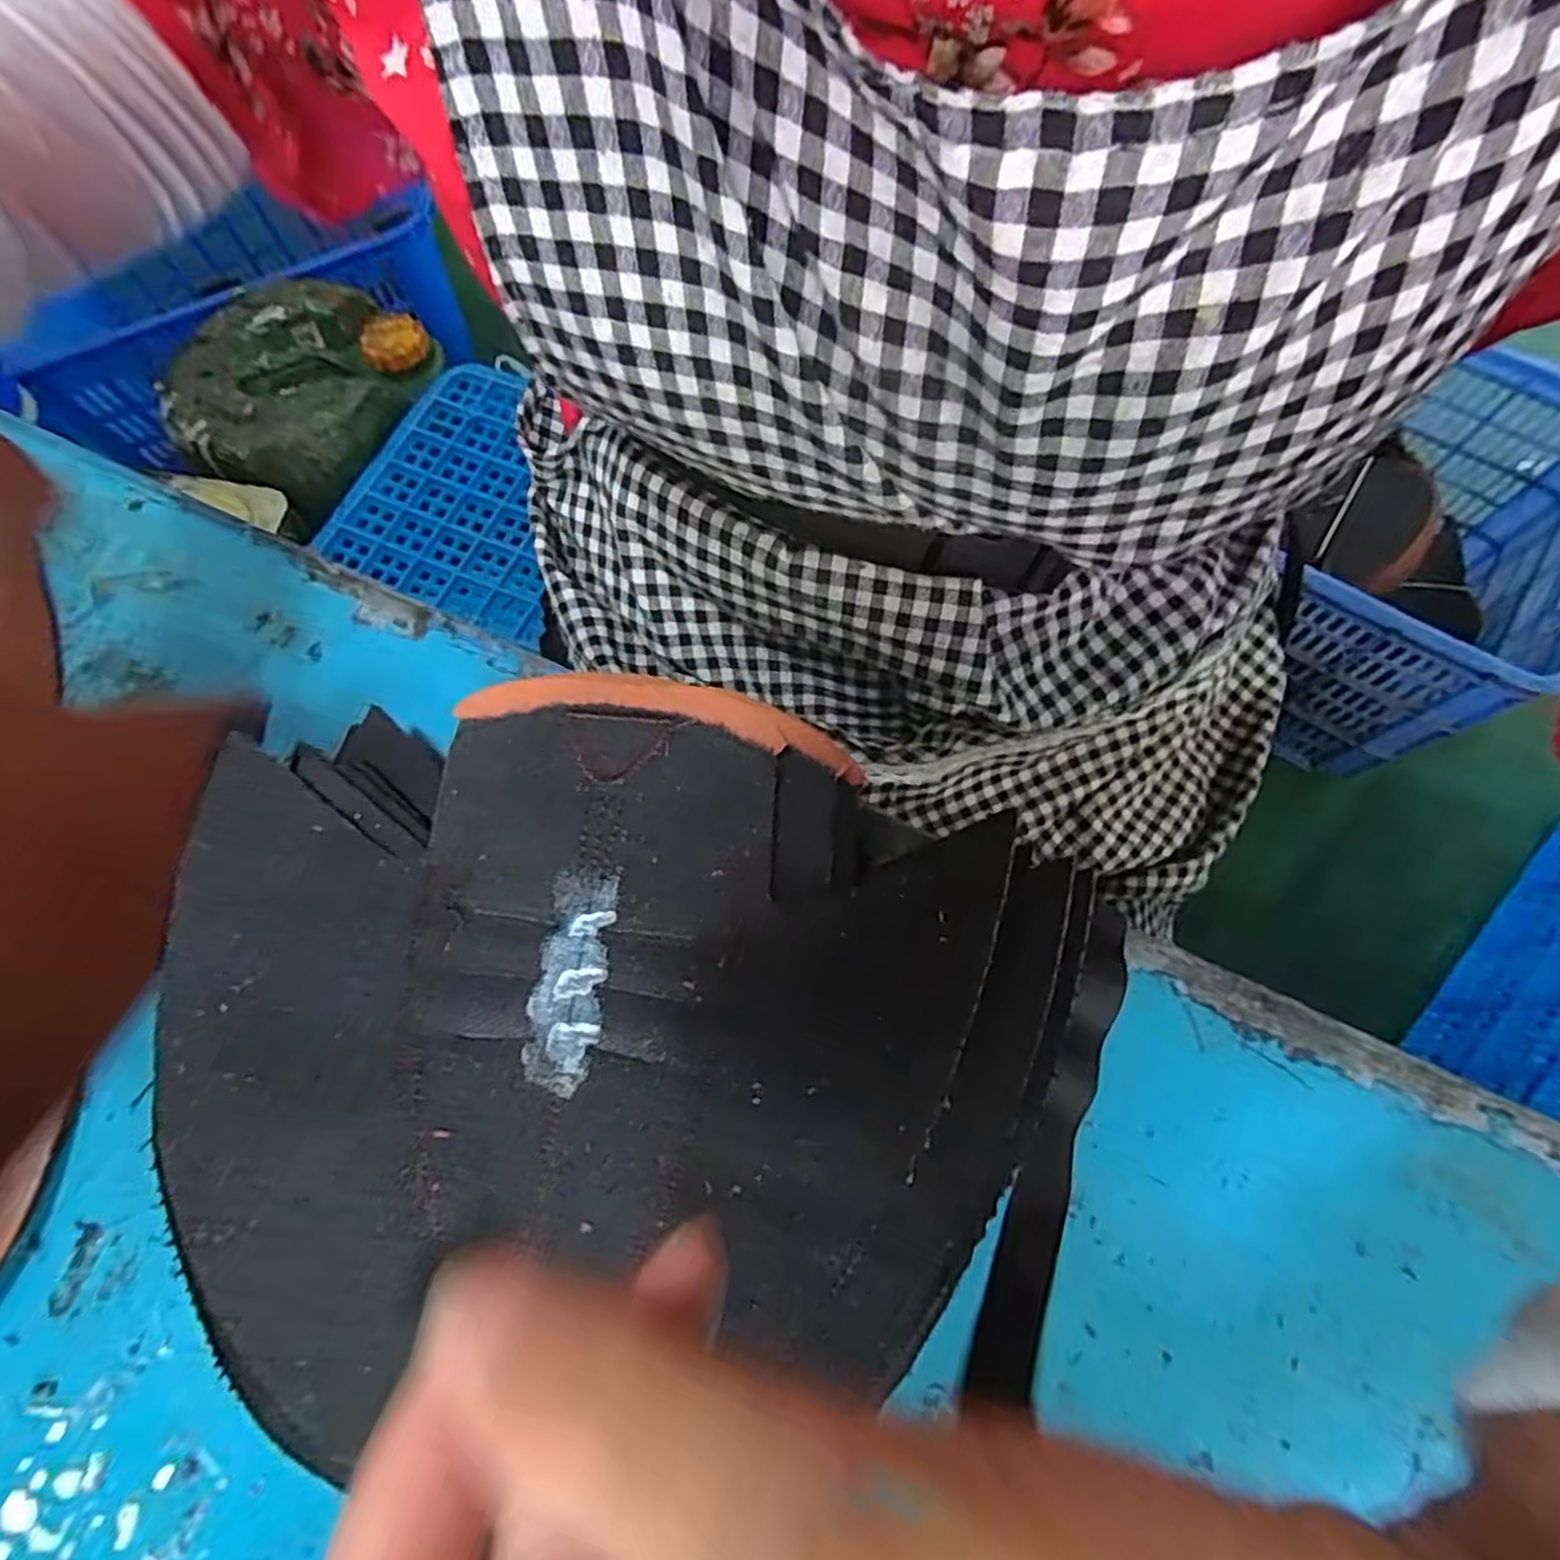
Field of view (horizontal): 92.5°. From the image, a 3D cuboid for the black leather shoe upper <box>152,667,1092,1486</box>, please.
[{"bbox_3d":[-0.051,0.052,0.177,0.206,0.018,0.176,25,72,12],"label":"black leather shoe upper"}]

